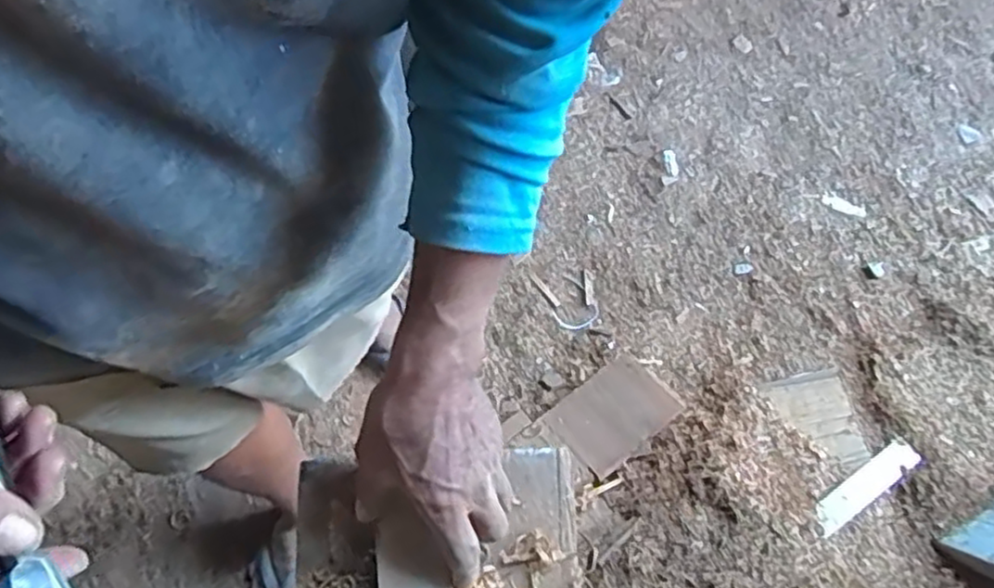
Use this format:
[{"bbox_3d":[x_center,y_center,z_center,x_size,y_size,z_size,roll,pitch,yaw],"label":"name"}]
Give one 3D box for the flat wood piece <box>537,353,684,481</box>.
[{"bbox_3d":[0.186,0.195,1.157,0.188,0.012,0.138,-37,60,-11],"label":"flat wood piece"}]

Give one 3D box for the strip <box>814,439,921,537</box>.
[{"bbox_3d":[0.576,0.300,1.116,0.216,0.012,0.046,-28,63,-19],"label":"strip"}]

